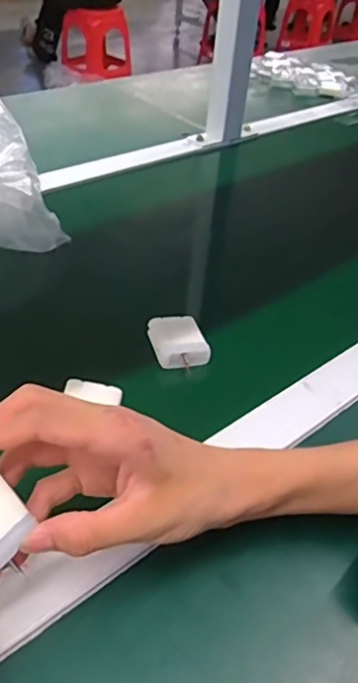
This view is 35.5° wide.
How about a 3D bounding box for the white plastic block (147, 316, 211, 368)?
[{"bbox_3d":[-0.001,-0.001,0.474,0.043,0.017,0.049,-10,43,-18],"label":"white plastic block"}]

